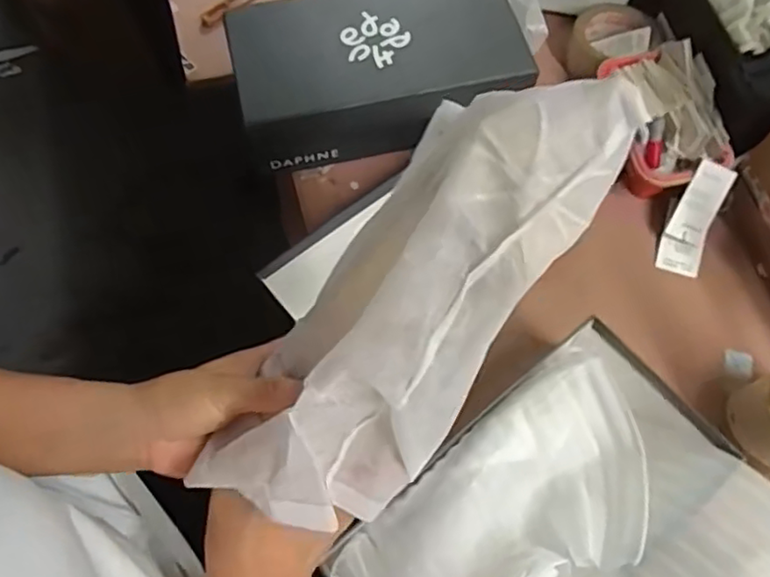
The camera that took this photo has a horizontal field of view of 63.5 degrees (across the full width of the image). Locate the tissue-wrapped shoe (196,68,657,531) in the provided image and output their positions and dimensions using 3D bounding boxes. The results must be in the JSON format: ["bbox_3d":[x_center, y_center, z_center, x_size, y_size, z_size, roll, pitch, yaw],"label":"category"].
[{"bbox_3d":[0.020,0.012,0.323,0.092,0.078,0.273,38,102,15],"label":"tissue-wrapped shoe"}]

